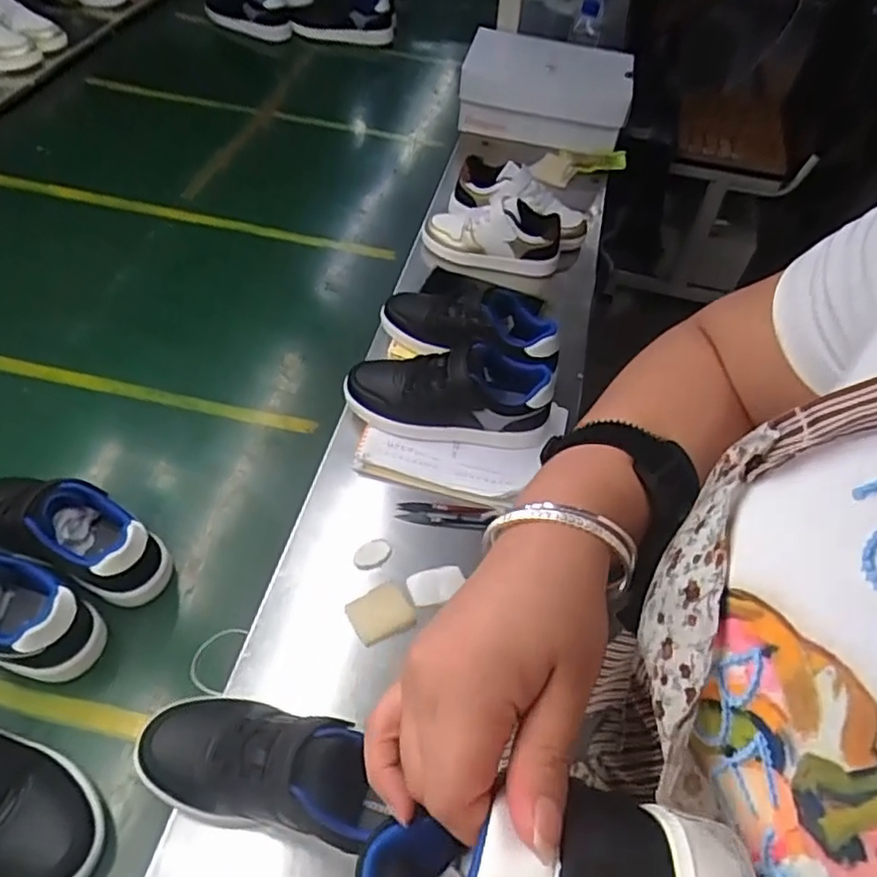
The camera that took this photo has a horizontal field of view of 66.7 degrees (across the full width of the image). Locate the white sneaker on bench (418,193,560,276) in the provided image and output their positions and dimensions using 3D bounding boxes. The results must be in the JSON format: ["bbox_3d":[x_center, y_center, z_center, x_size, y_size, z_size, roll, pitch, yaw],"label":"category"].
[{"bbox_3d":[0.075,-0.292,0.930,0.192,0.103,0.080,7,51,1],"label":"white sneaker on bench"}]

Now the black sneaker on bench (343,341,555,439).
[{"bbox_3d":[0.010,-0.051,0.732,0.216,0.092,0.075,5,51,-1],"label":"black sneaker on bench"}]

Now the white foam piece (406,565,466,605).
[{"bbox_3d":[-0.002,0.139,0.633,0.052,0.009,0.036,-9,53,-12],"label":"white foam piece"}]

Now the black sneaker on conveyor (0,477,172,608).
[{"bbox_3d":[-0.360,0.080,0.627,0.208,0.096,0.075,18,52,10],"label":"black sneaker on conveyor"}]

